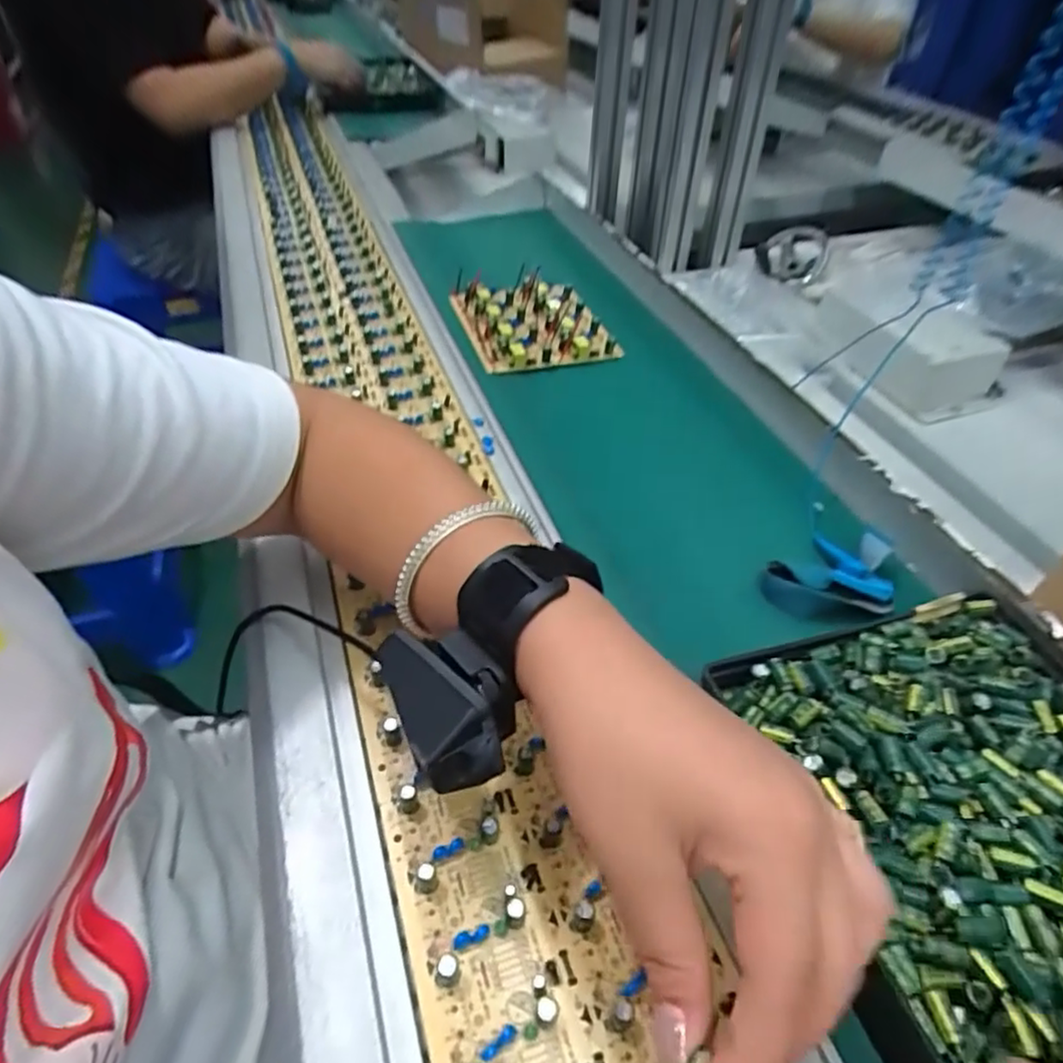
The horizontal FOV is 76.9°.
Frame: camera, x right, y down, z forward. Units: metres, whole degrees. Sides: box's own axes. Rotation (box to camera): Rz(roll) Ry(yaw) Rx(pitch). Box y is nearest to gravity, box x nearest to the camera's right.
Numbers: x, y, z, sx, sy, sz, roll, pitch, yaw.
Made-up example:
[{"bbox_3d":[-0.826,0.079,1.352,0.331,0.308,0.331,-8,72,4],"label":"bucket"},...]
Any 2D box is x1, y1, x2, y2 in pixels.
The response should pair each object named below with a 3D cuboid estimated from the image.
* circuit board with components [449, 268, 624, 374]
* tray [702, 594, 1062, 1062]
[{"bbox_3d":[-0.002,-0.189,0.599,0.110,0.020,0.133,-14,47,-14],"label":"circuit board with components"},{"bbox_3d":[0.195,0.127,0.255,0.176,0.023,0.221,-12,47,-12],"label":"tray"}]

